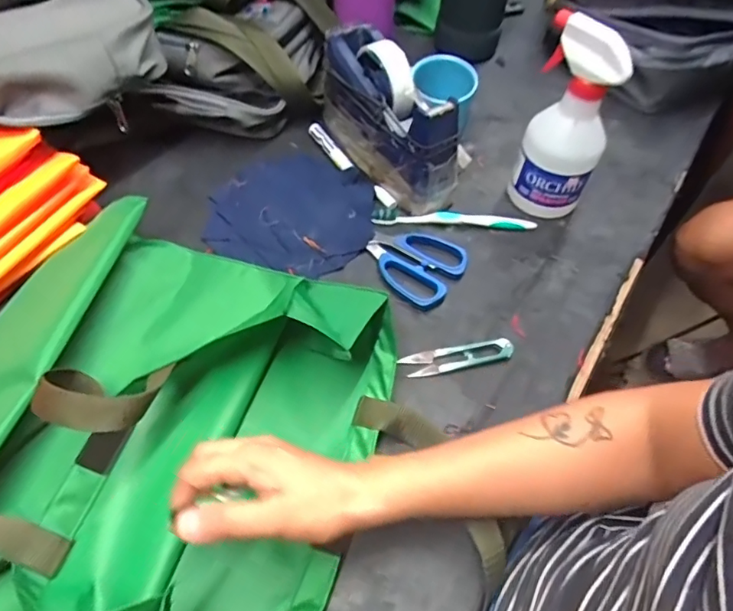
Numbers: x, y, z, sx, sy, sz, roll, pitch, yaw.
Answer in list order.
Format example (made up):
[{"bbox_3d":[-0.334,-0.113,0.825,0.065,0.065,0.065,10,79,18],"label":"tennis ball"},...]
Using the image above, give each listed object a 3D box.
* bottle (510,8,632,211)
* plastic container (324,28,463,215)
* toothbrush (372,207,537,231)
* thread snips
[{"bbox_3d":[0.201,-0.183,0.521,0.071,0.182,0.086,13,57,6],"label":"bottle"},{"bbox_3d":[0.021,-0.207,0.567,0.071,0.114,0.204,-26,61,-18],"label":"plastic container"},{"bbox_3d":[0.095,-0.093,0.557,0.174,0.008,0.026,6,56,1],"label":"toothbrush"},{"bbox_3d":[0.084,0.046,0.471,0.101,0.008,0.023,-9,57,-9],"label":"thread snips"}]

